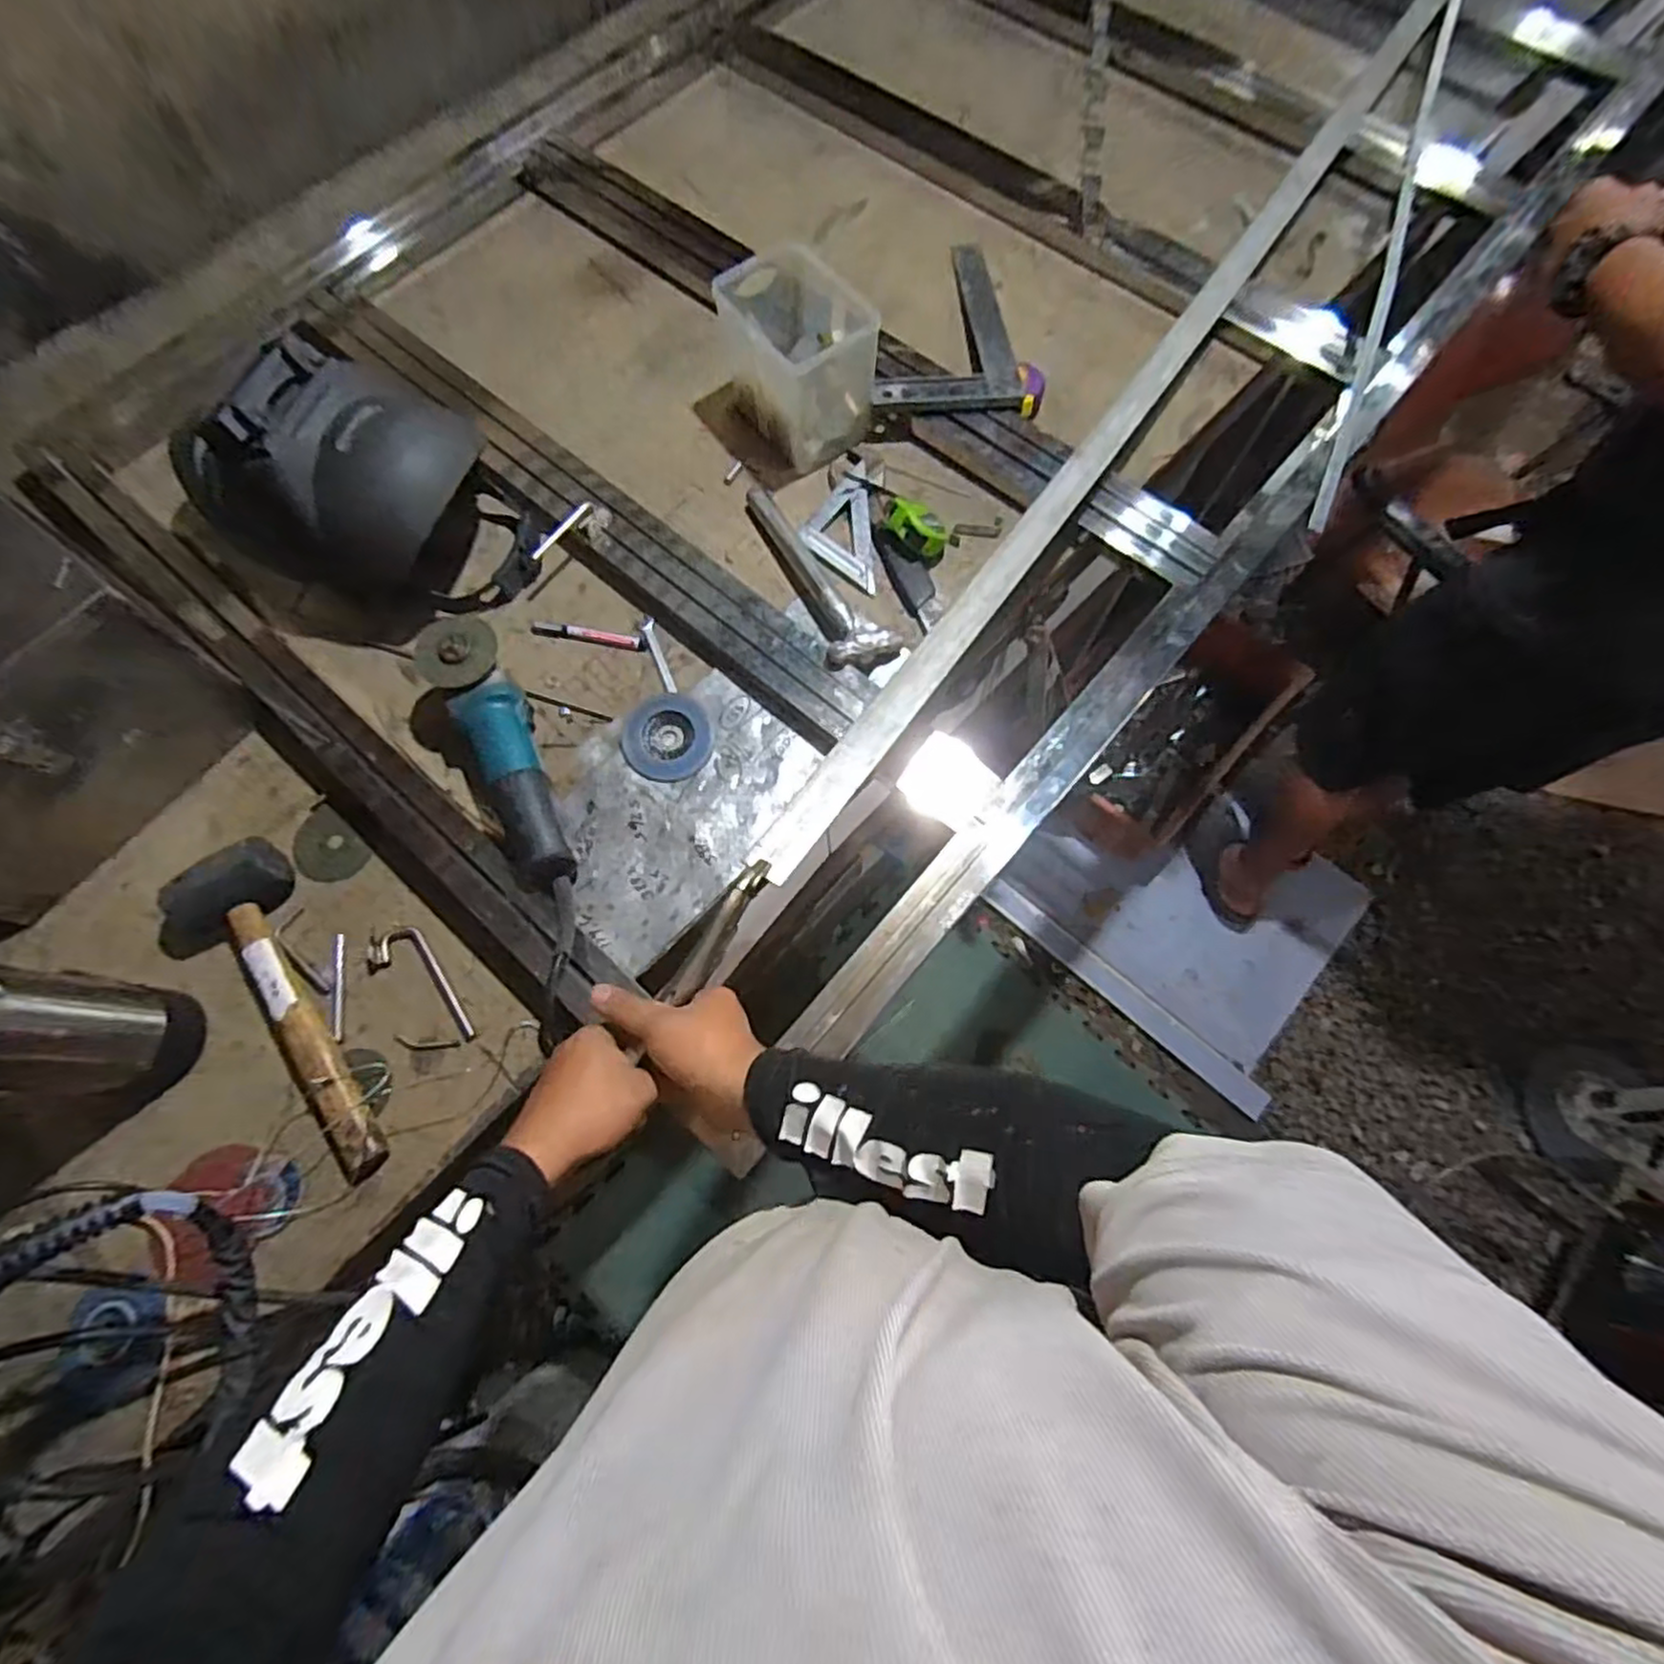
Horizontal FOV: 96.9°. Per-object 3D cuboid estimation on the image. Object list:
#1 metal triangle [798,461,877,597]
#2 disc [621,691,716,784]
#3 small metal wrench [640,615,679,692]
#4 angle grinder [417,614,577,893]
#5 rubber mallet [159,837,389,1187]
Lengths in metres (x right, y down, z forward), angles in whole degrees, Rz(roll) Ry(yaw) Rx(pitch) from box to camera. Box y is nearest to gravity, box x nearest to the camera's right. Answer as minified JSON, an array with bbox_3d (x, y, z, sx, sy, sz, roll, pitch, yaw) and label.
[{"bbox_3d":[0.006,-0.359,0.870,0.081,0.031,0.161,-4,70,0],"label":"metal triangle"},{"bbox_3d":[-0.177,-0.105,0.798,0.094,0.018,0.103,-1,70,1],"label":"disc"},{"bbox_3d":[-0.196,-0.200,0.835,0.015,0.007,0.103,-20,71,-5],"label":"small metal wrench"},{"bbox_3d":[-0.330,-0.084,0.747,0.079,0.095,0.297,-29,72,-8],"label":"angle grinder"},{"bbox_3d":[-0.518,0.171,0.671,0.116,0.062,0.337,-32,72,-9],"label":"rubber mallet"}]

